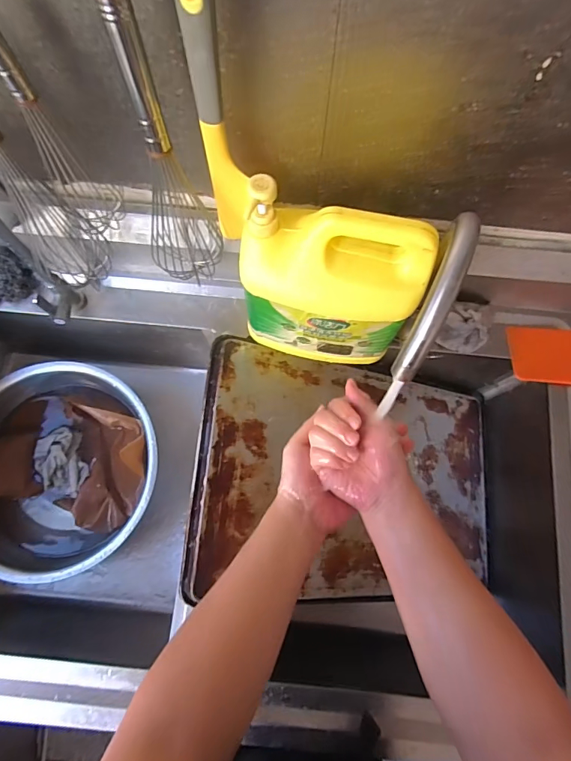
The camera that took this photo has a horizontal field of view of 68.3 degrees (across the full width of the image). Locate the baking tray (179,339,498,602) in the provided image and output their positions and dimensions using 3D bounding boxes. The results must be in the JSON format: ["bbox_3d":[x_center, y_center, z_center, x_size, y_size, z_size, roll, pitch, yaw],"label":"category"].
[{"bbox_3d":[0.140,0.163,0.722,0.587,0.041,0.372,11,75,-26],"label":"baking tray"}]

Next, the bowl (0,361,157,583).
[{"bbox_3d":[-0.434,0.170,0.809,0.373,0.114,0.369,0,76,-1],"label":"bowl"}]

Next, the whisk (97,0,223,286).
[{"bbox_3d":[-0.140,-0.222,0.463,0.086,0.372,0.077,-41,80,-10],"label":"whisk"}]

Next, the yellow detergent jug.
[{"bbox_3d":[0.050,-0.106,0.532,0.210,0.245,0.090,14,76,3],"label":"yellow detergent jug"}]

